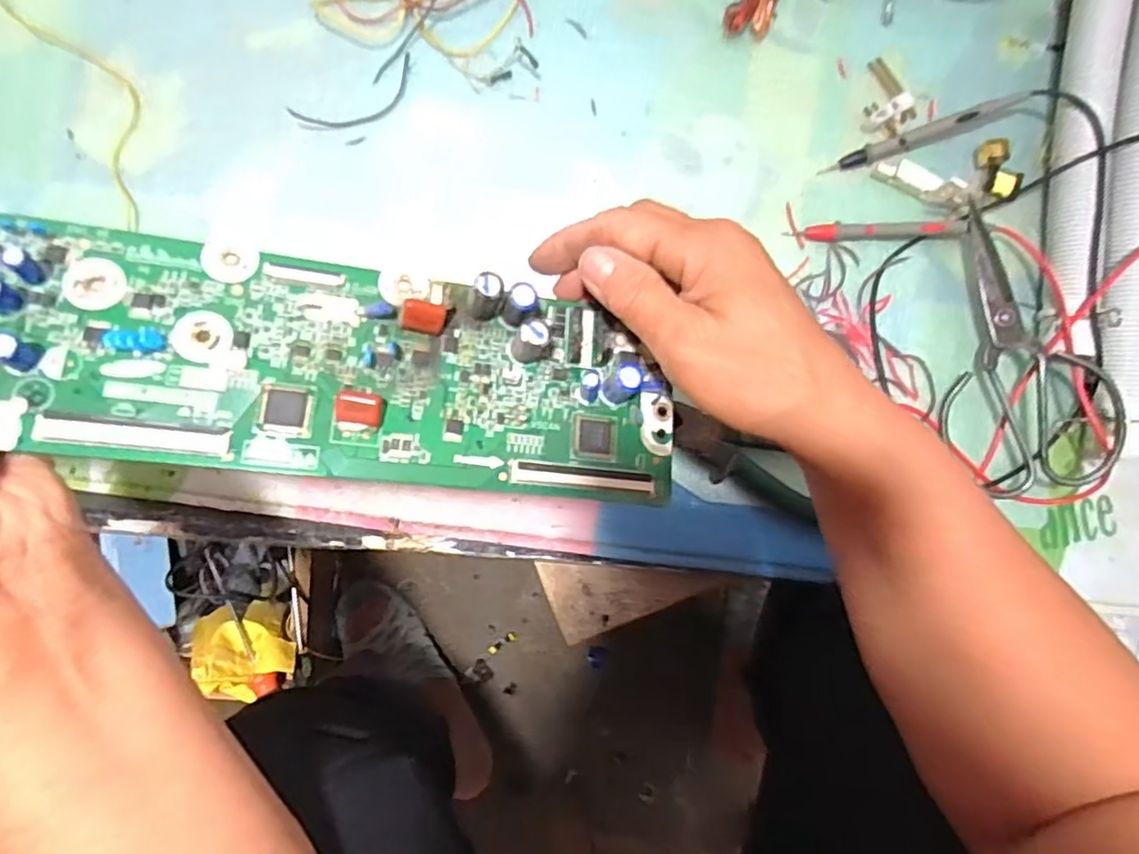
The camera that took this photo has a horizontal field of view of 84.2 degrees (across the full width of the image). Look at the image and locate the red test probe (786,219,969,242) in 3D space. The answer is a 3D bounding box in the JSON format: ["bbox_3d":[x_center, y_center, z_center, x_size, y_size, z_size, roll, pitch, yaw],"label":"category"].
[{"bbox_3d":[0.214,-0.137,0.439,0.117,0.015,0.012,-3,88,-1],"label":"red test probe"}]

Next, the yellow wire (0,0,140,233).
[{"bbox_3d":[-0.335,-0.236,0.441,0.051,0.004,0.205,-30,89,-2],"label":"yellow wire"}]

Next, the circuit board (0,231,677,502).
[{"bbox_3d":[-0.191,-0.035,0.226,0.485,0.028,0.083,7,88,-13],"label":"circuit board"}]

